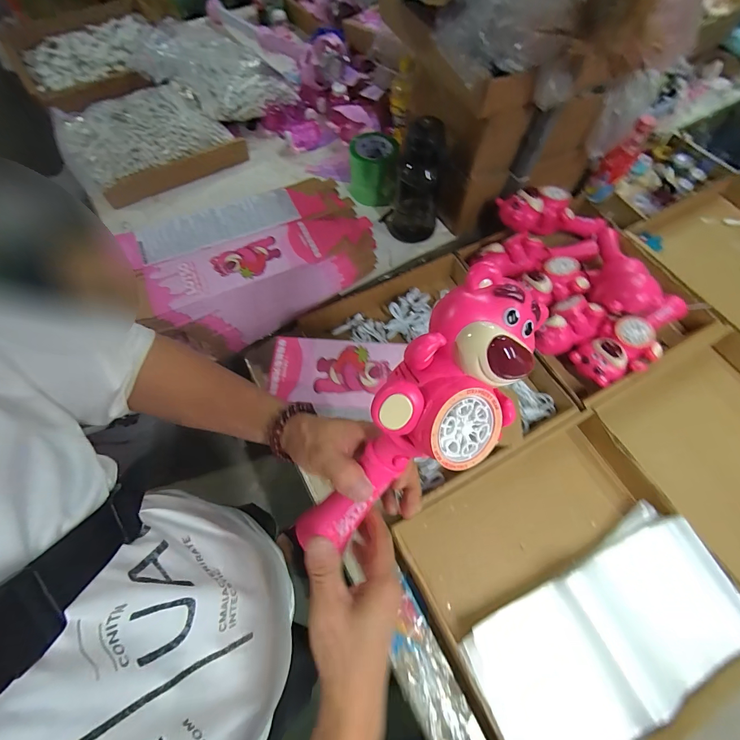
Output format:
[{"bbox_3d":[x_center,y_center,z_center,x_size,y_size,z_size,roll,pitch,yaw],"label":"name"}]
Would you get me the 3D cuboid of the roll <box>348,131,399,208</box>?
[{"bbox_3d":[0.007,-0.452,0.823,0.106,0.119,0.107,0,66,0],"label":"roll"}]

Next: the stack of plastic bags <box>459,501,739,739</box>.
[{"bbox_3d":[0.319,0.360,0.481,0.372,0.042,0.190,-27,69,-12],"label":"stack of plastic bags"}]

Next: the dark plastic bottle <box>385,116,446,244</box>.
[{"bbox_3d":[0.093,-0.370,0.706,0.103,0.230,0.084,5,66,2],"label":"dark plastic bottle"}]

